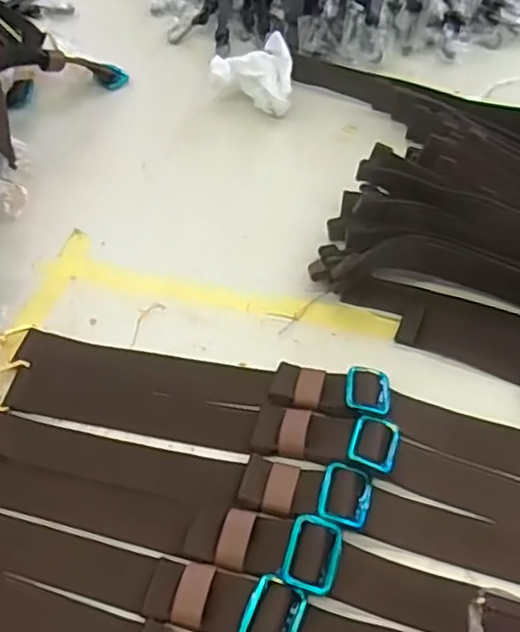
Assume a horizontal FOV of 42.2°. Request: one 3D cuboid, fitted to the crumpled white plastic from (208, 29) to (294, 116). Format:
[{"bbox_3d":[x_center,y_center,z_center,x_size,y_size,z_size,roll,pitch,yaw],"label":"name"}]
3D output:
[{"bbox_3d":[-0.008,-0.253,0.726,0.085,0.054,0.072,-4,52,0],"label":"crumpled white plastic"}]

